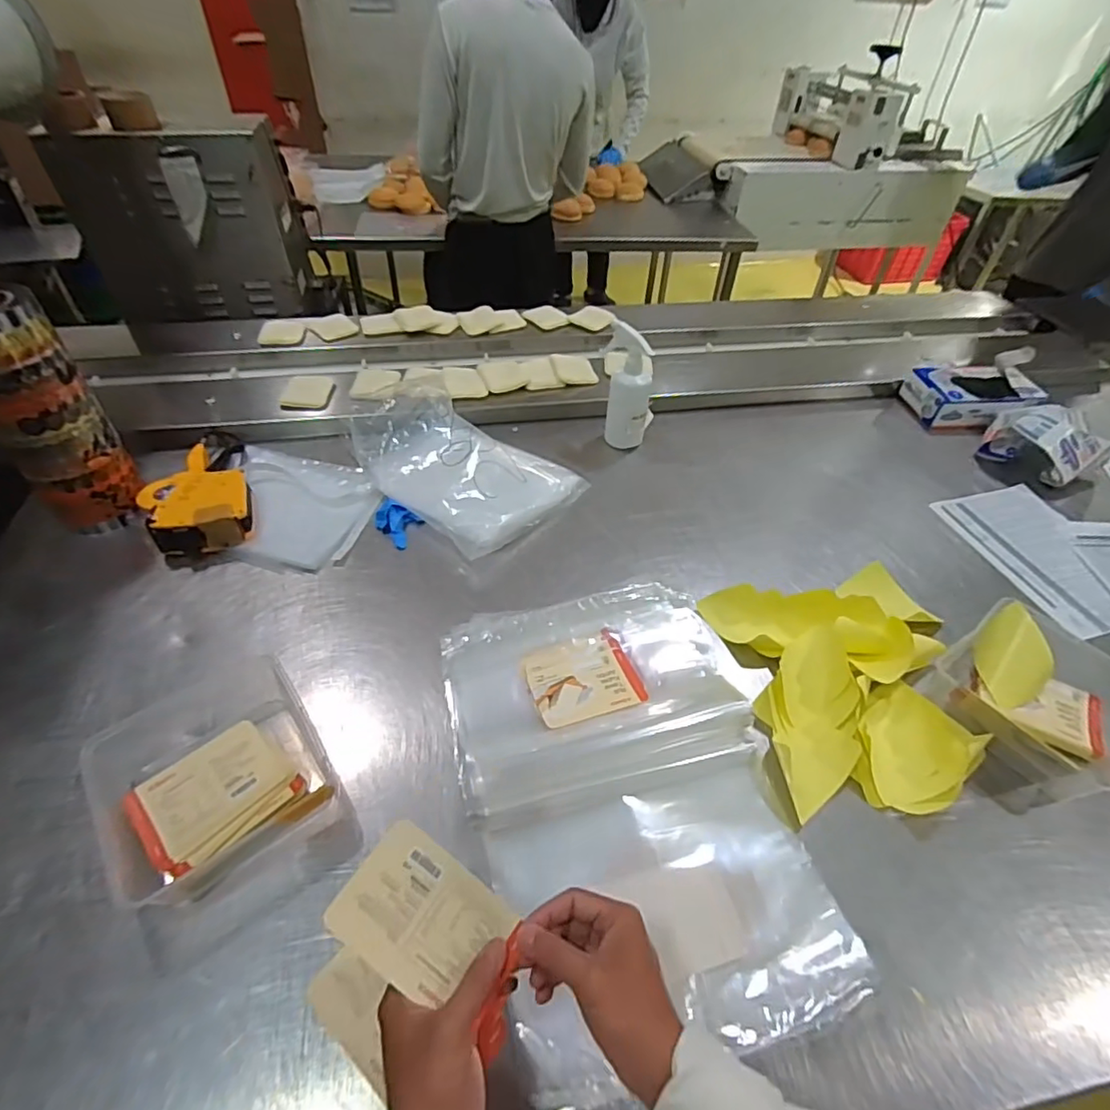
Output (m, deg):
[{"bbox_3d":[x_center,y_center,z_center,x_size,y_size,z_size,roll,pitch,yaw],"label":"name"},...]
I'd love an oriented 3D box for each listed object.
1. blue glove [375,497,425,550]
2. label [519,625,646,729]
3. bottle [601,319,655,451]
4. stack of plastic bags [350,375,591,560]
[{"bbox_3d":[-0.251,-0.051,0.900,0.078,0.025,0.063,26,49,21],"label":"blue glove"},{"bbox_3d":[0.035,0.151,0.712,0.132,0.007,0.108,-15,50,-18],"label":"label"},{"bbox_3d":[0.130,-0.293,1.027,0.089,0.210,0.071,10,46,7],"label":"bottle"},{"bbox_3d":[-0.174,-0.170,0.970,0.387,0.107,0.255,32,52,25],"label":"stack of plastic bags"}]

